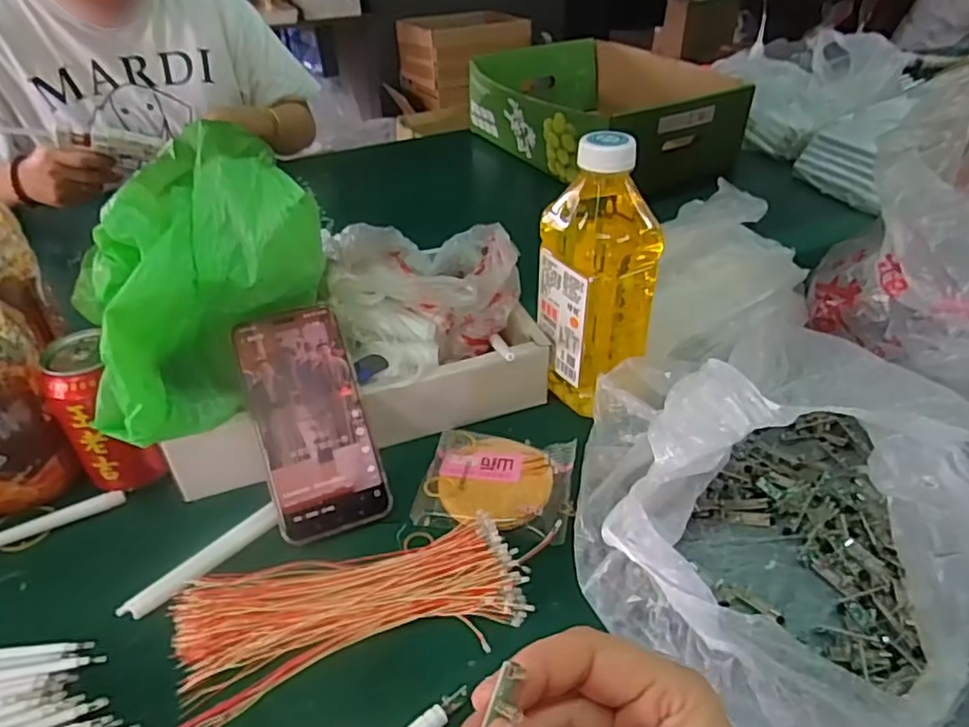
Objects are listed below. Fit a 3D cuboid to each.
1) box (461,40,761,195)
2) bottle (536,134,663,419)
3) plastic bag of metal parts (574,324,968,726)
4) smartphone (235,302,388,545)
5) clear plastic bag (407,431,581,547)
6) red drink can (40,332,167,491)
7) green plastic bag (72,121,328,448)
[{"bbox_3d":[0.193,-0.414,1.042,0.350,0.113,0.415,-21,42,-23],"label":"box"},{"bbox_3d":[0.087,-0.066,0.499,0.063,0.205,0.084,-20,41,-22],"label":"bottle"},{"bbox_3d":[0.217,0.087,0.388,0.309,0.093,0.291,-3,38,-3],"label":"plastic bag of metal parts"},{"bbox_3d":[-0.123,0.041,0.453,0.075,0.007,0.159,-15,83,-18],"label":"smartphone"},{"bbox_3d":[0.012,0.087,0.474,0.108,0.017,0.095,8,39,12],"label":"clear plastic bag"},{"bbox_3d":[-0.281,0.041,0.468,0.058,0.111,0.052,30,47,34],"label":"red drink can"},{"bbox_3d":[-0.184,-0.047,0.419,0.159,0.166,0.107,-13,39,-15],"label":"green plastic bag"}]

